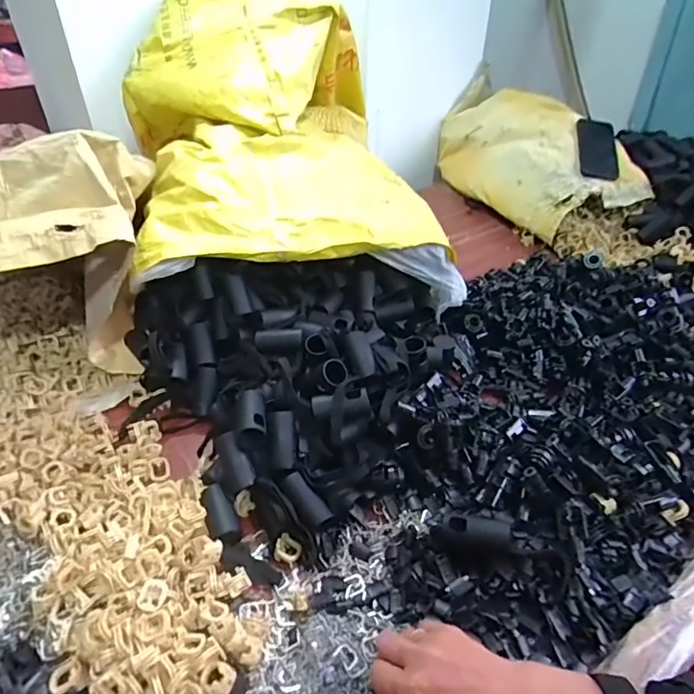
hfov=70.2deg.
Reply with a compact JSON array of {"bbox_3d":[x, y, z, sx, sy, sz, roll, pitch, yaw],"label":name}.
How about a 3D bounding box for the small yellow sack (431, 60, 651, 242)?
[{"bbox_3d":[0.409,-0.459,1.147,0.279,0.156,0.548,-13,42,-16],"label":"small yellow sack"}]

